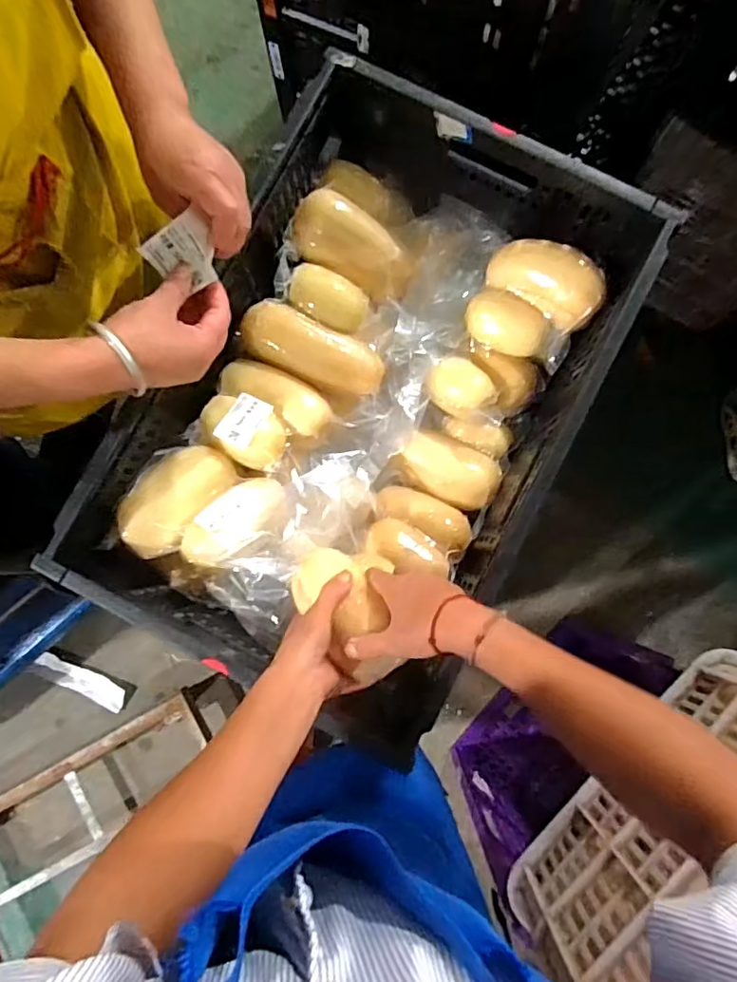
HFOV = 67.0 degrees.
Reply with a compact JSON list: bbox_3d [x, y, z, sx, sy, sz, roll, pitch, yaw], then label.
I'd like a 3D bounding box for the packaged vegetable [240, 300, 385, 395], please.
[{"bbox_3d":[-0.063,-0.158,0.627,0.163,0.049,0.061,22,86,2],"label":"packaged vegetable"}]

